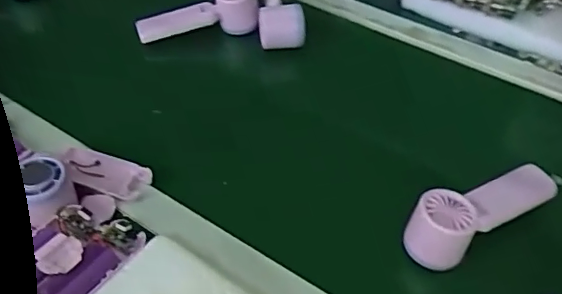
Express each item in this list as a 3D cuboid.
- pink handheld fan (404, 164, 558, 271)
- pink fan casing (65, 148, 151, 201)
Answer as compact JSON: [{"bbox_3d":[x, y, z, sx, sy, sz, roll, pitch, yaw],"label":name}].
[{"bbox_3d":[0.198,0.056,0.540,0.168,0.047,0.053,-24,51,-21],"label":"pink handheld fan"},{"bbox_3d":[-0.181,0.025,0.574,0.088,0.022,0.041,13,47,12],"label":"pink fan casing"}]

